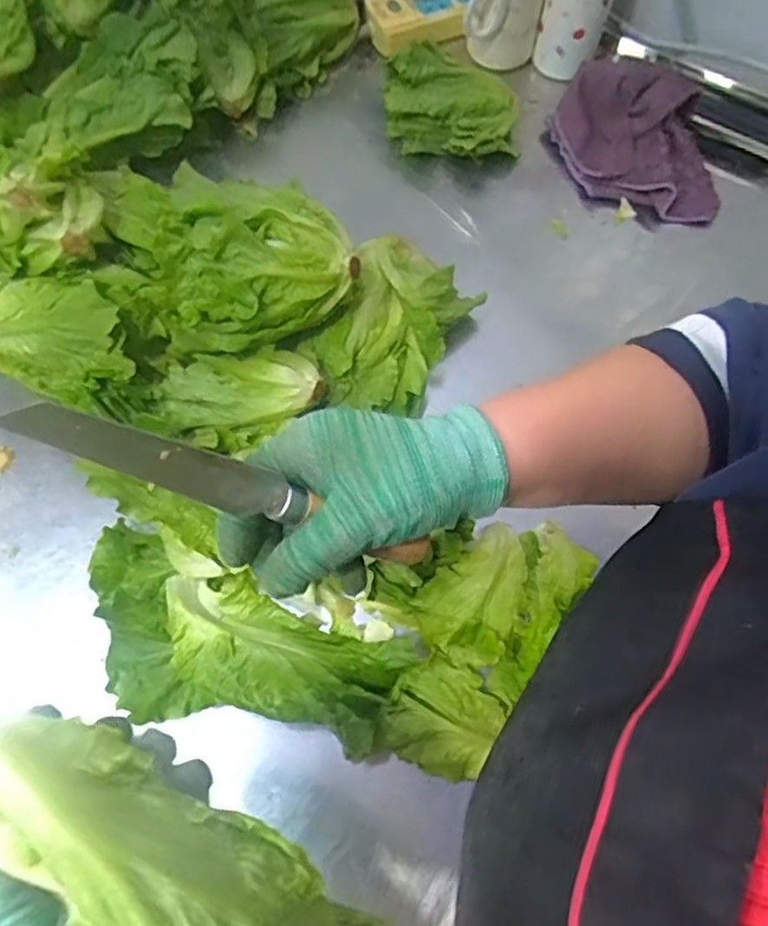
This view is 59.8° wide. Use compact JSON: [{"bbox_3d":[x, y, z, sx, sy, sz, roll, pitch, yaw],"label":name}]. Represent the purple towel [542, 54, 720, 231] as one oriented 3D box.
[{"bbox_3d":[0.246,-0.316,0.654,0.157,0.065,0.149,4,66,1],"label":"purple towel"}]

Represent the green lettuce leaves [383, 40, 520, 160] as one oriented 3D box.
[{"bbox_3d":[0.067,-0.359,0.673,0.142,0.056,0.088,9,67,3],"label":"green lettuce leaves"}]

